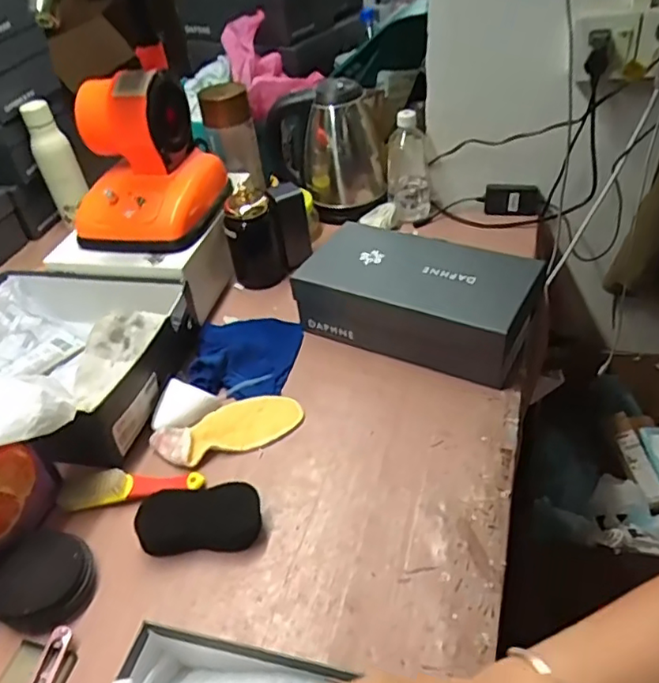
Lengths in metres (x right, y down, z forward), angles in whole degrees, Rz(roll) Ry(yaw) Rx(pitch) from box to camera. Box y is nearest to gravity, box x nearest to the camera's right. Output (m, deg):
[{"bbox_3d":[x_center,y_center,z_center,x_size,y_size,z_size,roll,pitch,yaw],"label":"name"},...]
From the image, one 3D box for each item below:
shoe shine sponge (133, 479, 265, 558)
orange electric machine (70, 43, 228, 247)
[{"bbox_3d":[-0.137,0.183,0.632,0.127,0.032,0.065,-3,40,4],"label":"shoe shine sponge"},{"bbox_3d":[-0.270,-0.259,0.877,0.172,0.216,0.196,5,42,14],"label":"orange electric machine"}]

